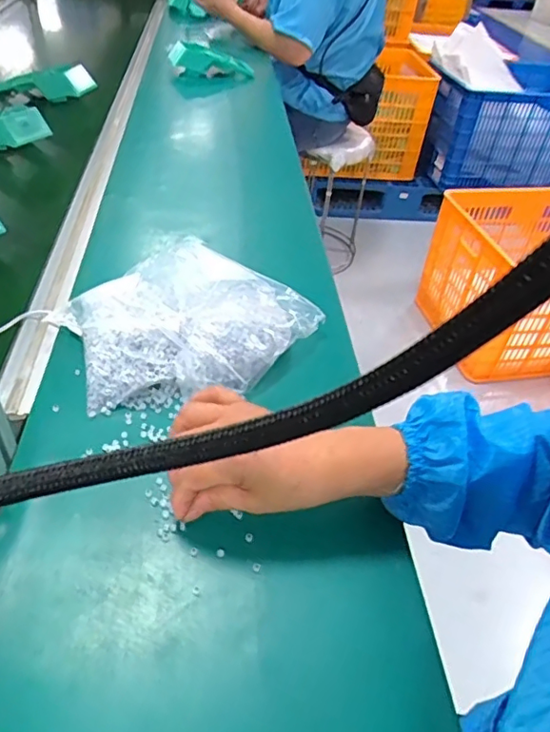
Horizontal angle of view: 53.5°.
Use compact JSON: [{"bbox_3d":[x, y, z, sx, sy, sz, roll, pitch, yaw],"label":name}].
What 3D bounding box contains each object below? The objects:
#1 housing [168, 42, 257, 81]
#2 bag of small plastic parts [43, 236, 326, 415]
[{"bbox_3d":[-0.140,-0.690,1.236,0.190,0.050,0.058,-4,41,-30],"label":"housing"},{"bbox_3d":[-0.086,-0.049,0.538,0.230,0.051,0.180,-26,50,-29],"label":"bag of small plastic parts"}]

